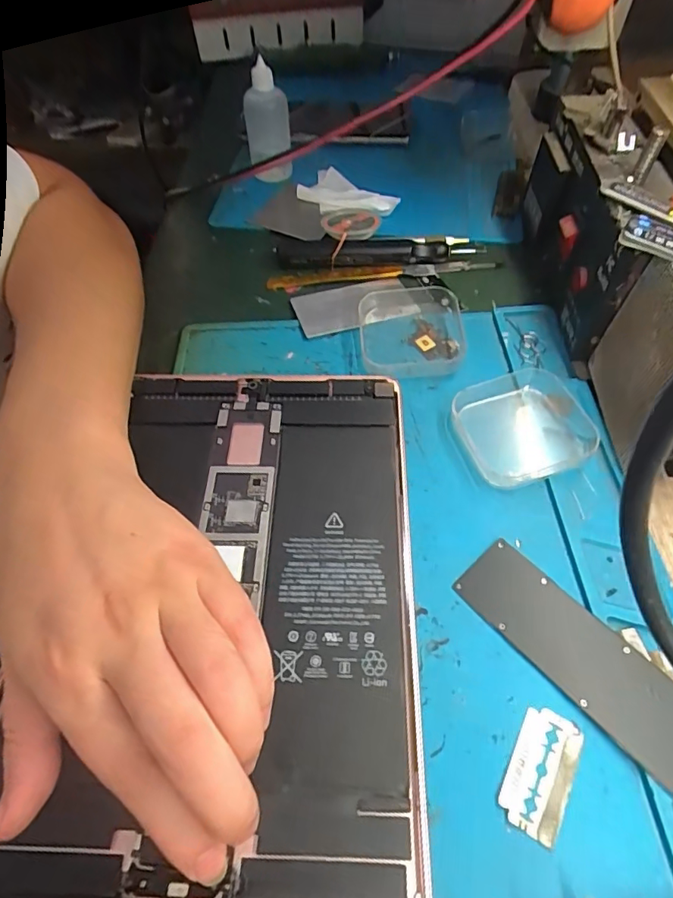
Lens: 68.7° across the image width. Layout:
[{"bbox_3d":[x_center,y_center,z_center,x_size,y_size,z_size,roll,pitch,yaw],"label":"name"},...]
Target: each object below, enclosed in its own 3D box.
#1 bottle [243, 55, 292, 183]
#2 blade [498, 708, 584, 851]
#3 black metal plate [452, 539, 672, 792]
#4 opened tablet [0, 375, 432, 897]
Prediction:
[{"bbox_3d":[-0.059,-0.274,0.414,0.036,0.079,0.040,-7,55,-2],"label":"bottle"},{"bbox_3d":[0.079,0.122,0.188,0.022,0.004,0.043,26,61,19],"label":"blade"},{"bbox_3d":[0.121,0.102,0.194,0.033,0.005,0.164,-41,58,-14],"label":"black metal plate"},{"bbox_3d":[-0.050,0.064,0.229,0.173,0.012,0.246,1,56,4],"label":"opened tablet"}]

